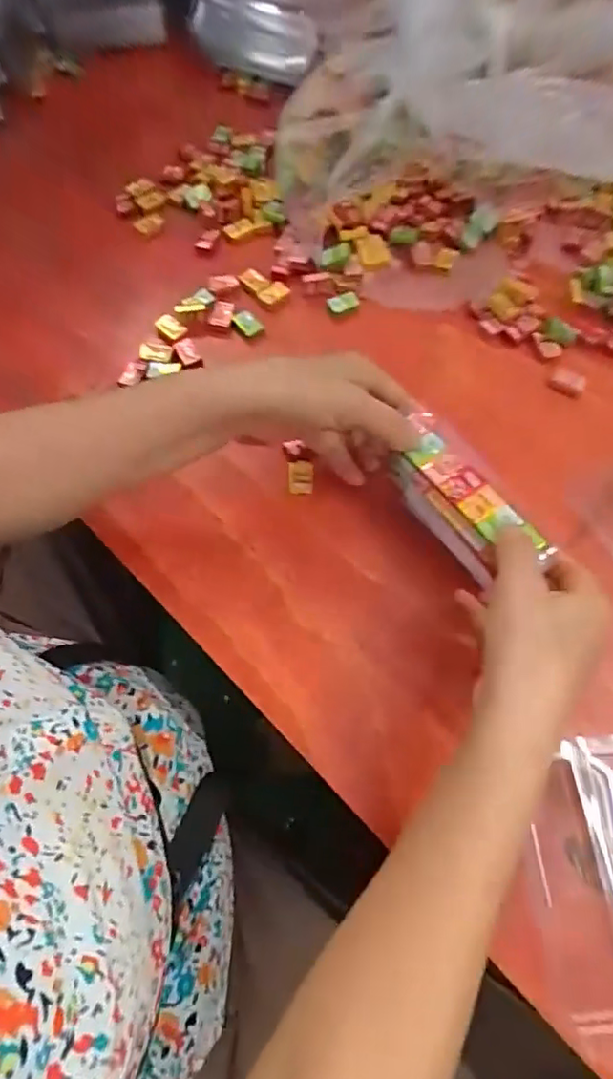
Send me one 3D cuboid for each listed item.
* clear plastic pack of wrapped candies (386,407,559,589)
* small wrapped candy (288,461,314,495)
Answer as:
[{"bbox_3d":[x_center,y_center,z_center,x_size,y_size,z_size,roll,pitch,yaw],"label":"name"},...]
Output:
[{"bbox_3d":[0.094,-0.027,0.352,0.047,0.028,0.112,-28,71,-10],"label":"clear plastic pack of wrapped candies"},{"bbox_3d":[-0.004,-0.045,0.416,0.018,0.008,0.024,-1,66,2],"label":"small wrapped candy"}]

